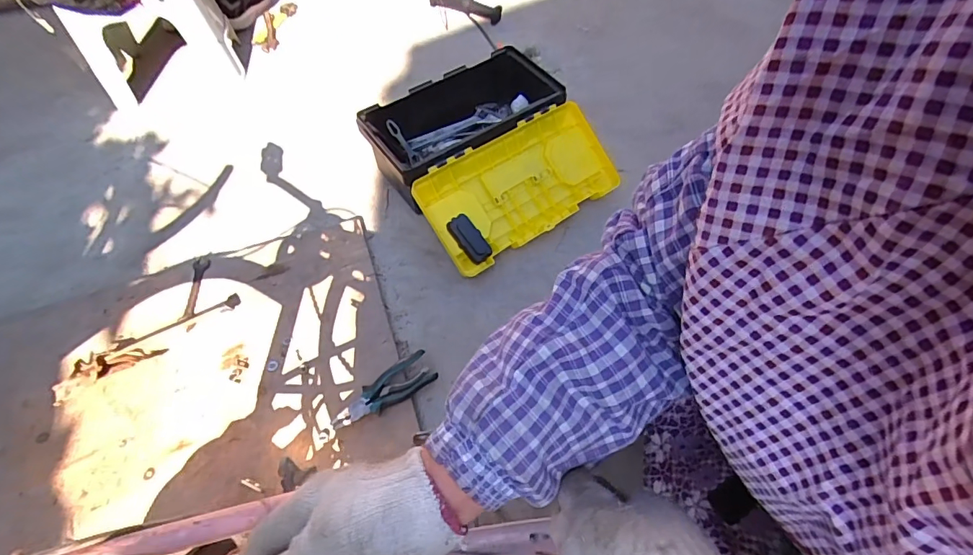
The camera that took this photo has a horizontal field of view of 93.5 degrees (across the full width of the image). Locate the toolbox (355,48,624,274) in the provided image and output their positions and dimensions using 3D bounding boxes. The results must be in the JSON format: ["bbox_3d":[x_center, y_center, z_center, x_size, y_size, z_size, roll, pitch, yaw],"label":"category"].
[{"bbox_3d":[0.019,-0.288,1.067,0.466,0.155,0.427,-31,63,-18],"label":"toolbox"}]

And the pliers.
[{"bbox_3d":[-0.180,0.205,0.809,0.187,0.031,0.057,-32,59,-22],"label":"pliers"}]

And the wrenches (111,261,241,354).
[{"bbox_3d":[-0.629,0.042,0.914,0.233,0.016,0.155,-24,61,-15],"label":"wrenches"}]

